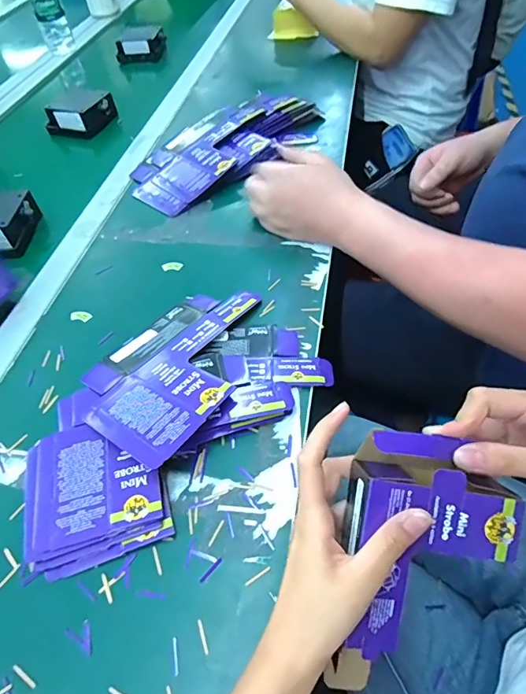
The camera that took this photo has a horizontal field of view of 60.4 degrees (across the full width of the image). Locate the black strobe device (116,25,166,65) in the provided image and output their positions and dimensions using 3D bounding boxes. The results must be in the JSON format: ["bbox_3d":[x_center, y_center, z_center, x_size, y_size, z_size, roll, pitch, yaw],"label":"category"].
[{"bbox_3d":[-0.258,-0.644,0.961,0.103,0.046,0.070,1,49,5],"label":"black strobe device"}]

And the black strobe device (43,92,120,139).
[{"bbox_3d":[-0.309,-0.403,0.776,0.088,0.045,0.090,11,51,14],"label":"black strobe device"}]

